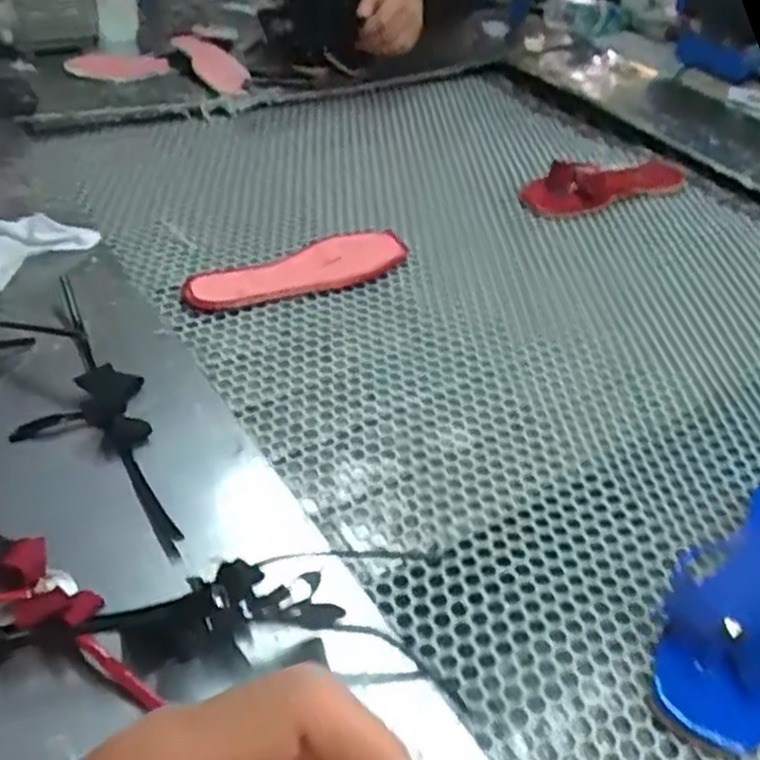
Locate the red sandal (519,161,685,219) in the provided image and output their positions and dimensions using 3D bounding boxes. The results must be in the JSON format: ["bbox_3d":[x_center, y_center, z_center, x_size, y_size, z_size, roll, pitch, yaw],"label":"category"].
[{"bbox_3d":[0.326,-0.282,1.026,0.273,0.055,0.076,-17,46,-25],"label":"red sandal"}]

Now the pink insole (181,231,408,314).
[{"bbox_3d":[-0.082,-0.117,0.802,0.262,0.012,0.084,-25,50,-31],"label":"pink insole"}]

